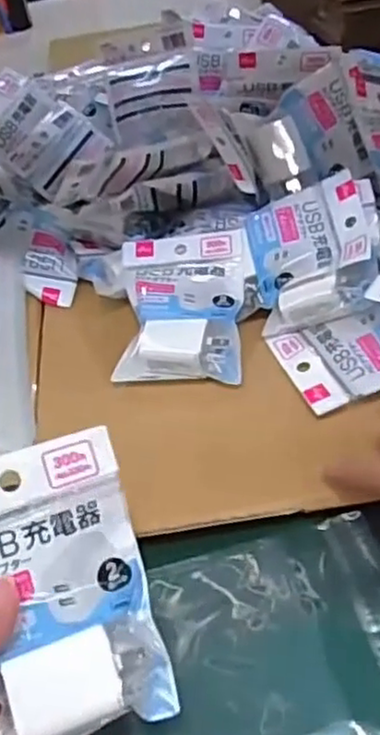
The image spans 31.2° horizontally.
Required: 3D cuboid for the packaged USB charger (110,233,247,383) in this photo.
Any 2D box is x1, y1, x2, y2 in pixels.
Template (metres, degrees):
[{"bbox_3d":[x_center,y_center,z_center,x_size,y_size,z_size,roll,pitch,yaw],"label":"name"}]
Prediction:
[{"bbox_3d":[-0.004,-0.048,0.517,0.101,0.036,0.135,-2,46,6],"label":"packaged USB charger"}]

